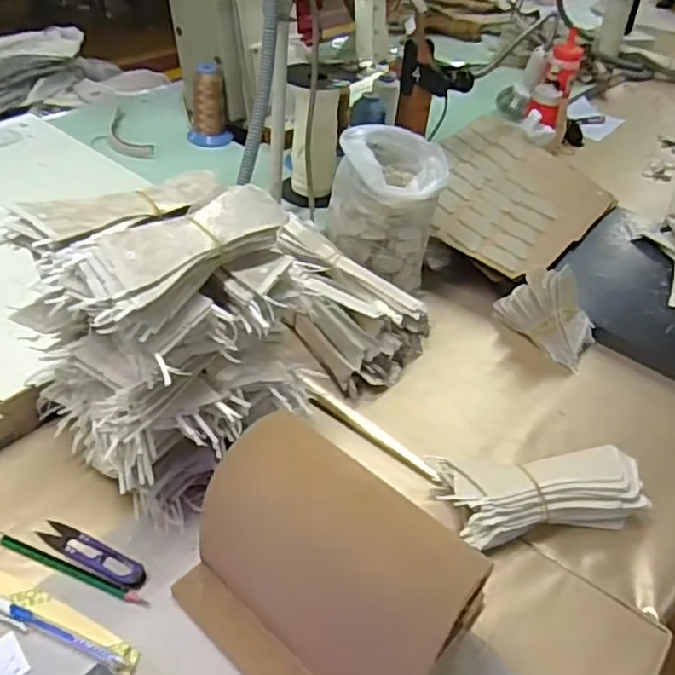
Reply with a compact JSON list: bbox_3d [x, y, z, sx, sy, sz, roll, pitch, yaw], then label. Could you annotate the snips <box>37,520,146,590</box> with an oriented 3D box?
[{"bbox_3d":[-0.193,0.170,0.516,0.098,0.009,0.024,23,45,19],"label":"snips"}]

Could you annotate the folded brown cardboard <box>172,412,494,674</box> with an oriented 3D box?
[{"bbox_3d":[-0.004,0.155,0.454,0.180,0.140,0.149,33,49,28],"label":"folded brown cardboard"}]

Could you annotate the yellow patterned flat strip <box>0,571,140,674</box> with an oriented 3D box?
[{"bbox_3d":[-0.233,0.193,0.485,0.204,0.006,0.020,19,44,16],"label":"yellow patterned flat strip"}]

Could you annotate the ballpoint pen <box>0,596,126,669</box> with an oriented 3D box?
[{"bbox_3d":[-0.210,0.208,0.468,0.130,0.006,0.014,17,43,13],"label":"ballpoint pen"}]

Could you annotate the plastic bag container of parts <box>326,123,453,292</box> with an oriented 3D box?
[{"bbox_3d":[0.055,-0.159,0.778,0.129,0.149,0.117,7,41,0],"label":"plastic bag container of parts"}]

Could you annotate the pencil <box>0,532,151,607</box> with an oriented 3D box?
[{"bbox_3d":[-0.211,0.177,0.505,0.148,0.004,0.009,18,43,14],"label":"pencil"}]

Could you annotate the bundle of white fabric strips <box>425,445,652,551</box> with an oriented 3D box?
[{"bbox_3d":[0.189,0.130,0.585,0.164,0.043,0.088,-7,43,-13],"label":"bundle of white fabric strips"}]

